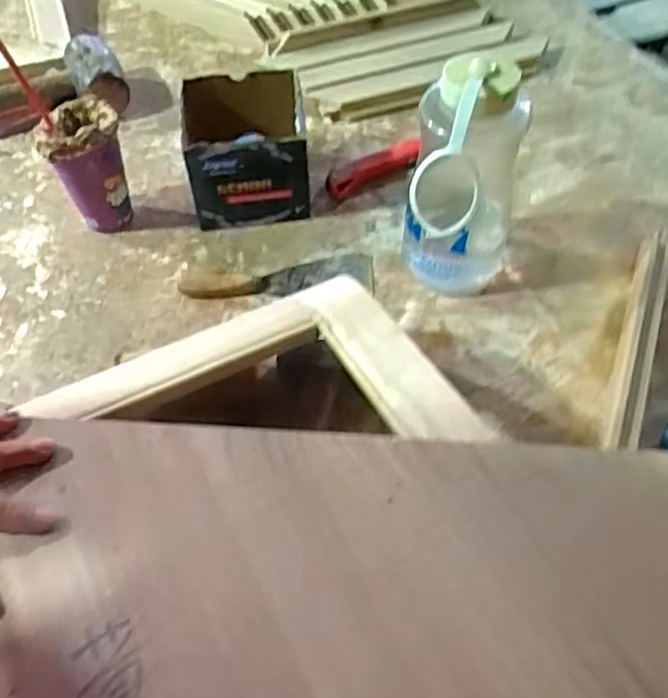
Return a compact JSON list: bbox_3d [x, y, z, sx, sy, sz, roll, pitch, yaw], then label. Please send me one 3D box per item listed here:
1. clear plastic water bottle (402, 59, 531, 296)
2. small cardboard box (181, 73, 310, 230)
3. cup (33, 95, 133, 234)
[{"bbox_3d":[0.107,-0.123,0.620,0.103,0.238,0.138,13,57,12],"label":"clear plastic water bottle"},{"bbox_3d":[-0.099,-0.229,0.778,0.130,0.111,0.133,-8,55,-3],"label":"small cardboard box"},{"bbox_3d":[-0.260,-0.194,0.746,0.078,0.139,0.072,-1,55,1],"label":"cup"}]

